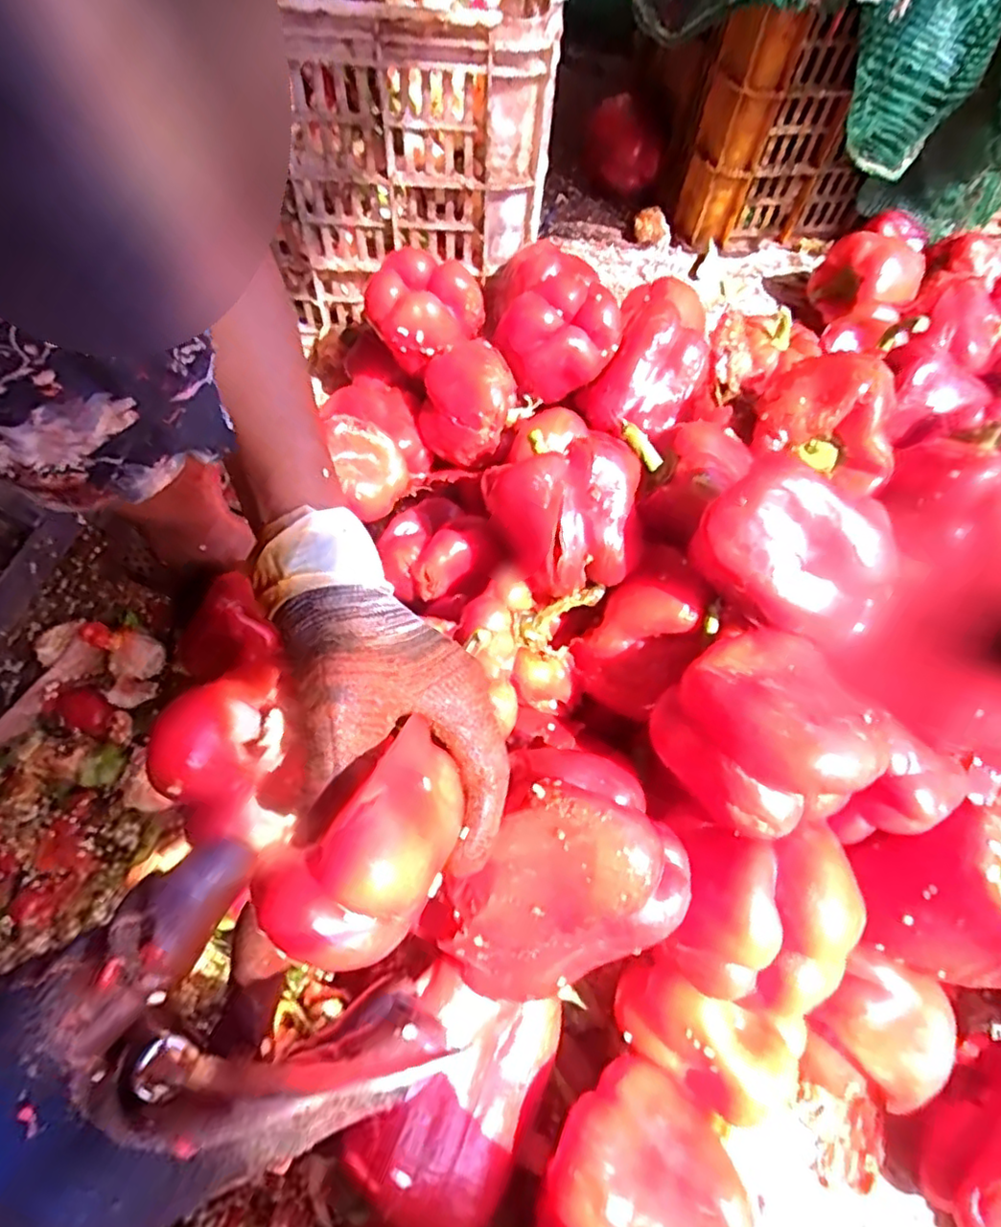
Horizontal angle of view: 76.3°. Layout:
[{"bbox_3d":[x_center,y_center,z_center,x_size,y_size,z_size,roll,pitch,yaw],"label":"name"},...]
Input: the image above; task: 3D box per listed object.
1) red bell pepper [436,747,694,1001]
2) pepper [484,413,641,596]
[{"bbox_3d":[0.032,0.130,0.313,0.110,0.077,0.123,26,64,11],"label":"red bell pepper"},{"bbox_3d":[0.037,-0.068,0.390,0.092,0.067,0.087,7,62,1],"label":"pepper"}]

